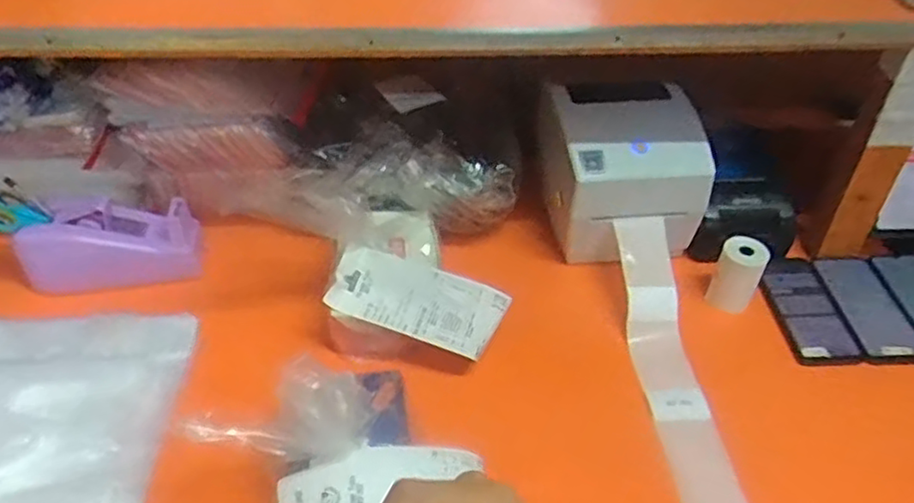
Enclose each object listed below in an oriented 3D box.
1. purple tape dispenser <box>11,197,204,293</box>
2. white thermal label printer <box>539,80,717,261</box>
[{"bbox_3d":[-0.413,-0.013,0.826,0.194,0.084,0.078,-6,41,-8],"label":"purple tape dispenser"},{"bbox_3d":[0.199,-0.106,0.863,0.187,0.167,0.190,-6,41,-8],"label":"white thermal label printer"}]

